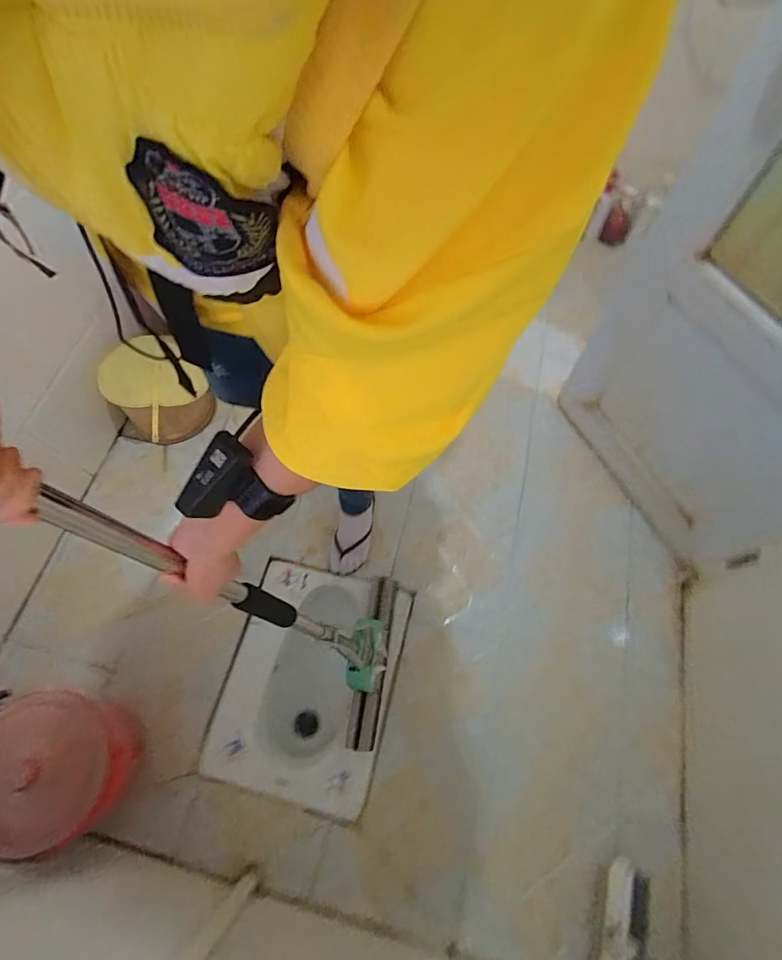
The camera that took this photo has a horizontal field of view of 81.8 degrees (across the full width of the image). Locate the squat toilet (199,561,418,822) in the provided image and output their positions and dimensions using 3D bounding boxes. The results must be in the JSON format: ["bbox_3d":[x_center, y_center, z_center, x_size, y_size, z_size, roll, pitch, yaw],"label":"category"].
[{"bbox_3d":[-0.191,0.510,1.169,0.388,0.204,0.510,13,67,7],"label":"squat toilet"}]

